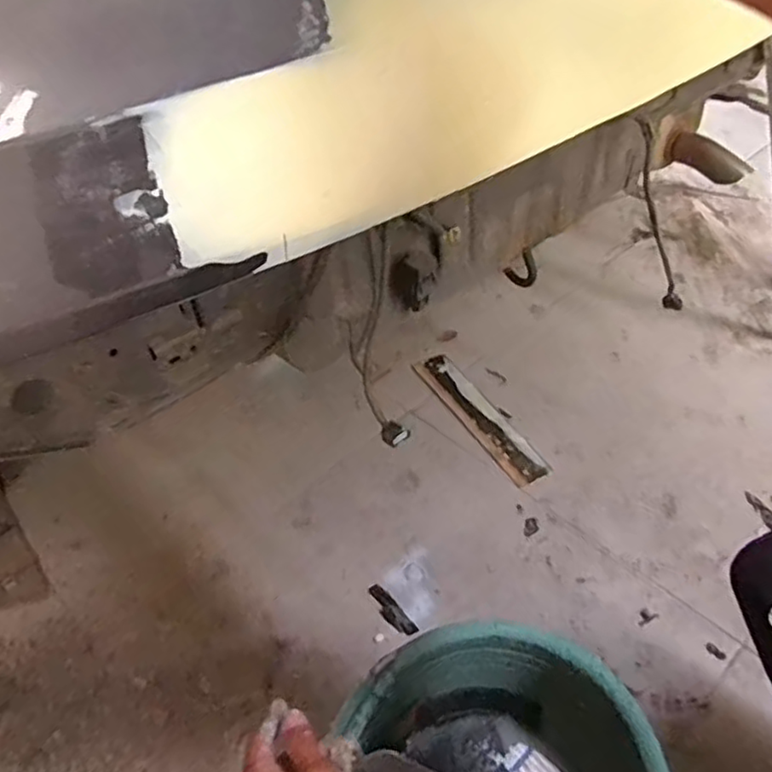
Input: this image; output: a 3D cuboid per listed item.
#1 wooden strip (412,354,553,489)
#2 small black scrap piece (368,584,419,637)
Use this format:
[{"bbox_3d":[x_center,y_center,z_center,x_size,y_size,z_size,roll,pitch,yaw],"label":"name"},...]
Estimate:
[{"bbox_3d":[0.158,0.049,1.142,0.070,0.008,0.317,-23,49,-19],"label":"wooden strip"},{"bbox_3d":[0.007,0.301,0.891,0.026,0.005,0.086,-30,52,-24],"label":"small black scrap piece"}]

